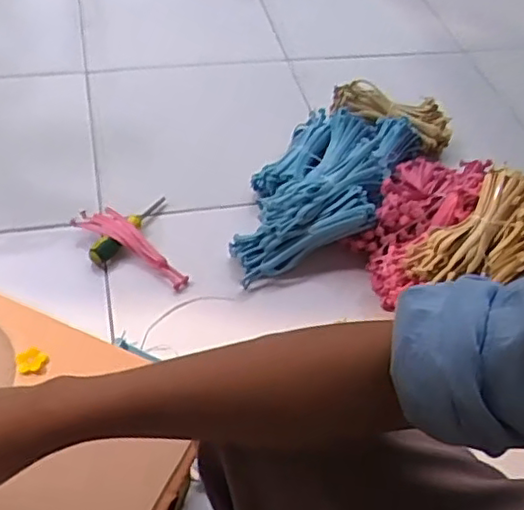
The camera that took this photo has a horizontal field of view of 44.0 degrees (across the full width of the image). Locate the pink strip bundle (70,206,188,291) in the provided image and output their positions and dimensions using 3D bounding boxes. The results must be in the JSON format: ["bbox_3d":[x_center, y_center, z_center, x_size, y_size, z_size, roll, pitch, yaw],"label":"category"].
[{"bbox_3d":[-0.186,-0.019,0.938,0.199,0.027,0.054,31,53,19],"label":"pink strip bundle"}]

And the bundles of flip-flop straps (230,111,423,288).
[{"bbox_3d":[0.096,-0.106,1.006,0.188,0.111,0.371,23,51,13],"label":"bundles of flip-flop straps"}]

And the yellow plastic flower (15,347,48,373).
[{"bbox_3d":[-0.192,0.087,0.541,0.024,0.007,0.020,-28,58,-27],"label":"yellow plastic flower"}]

